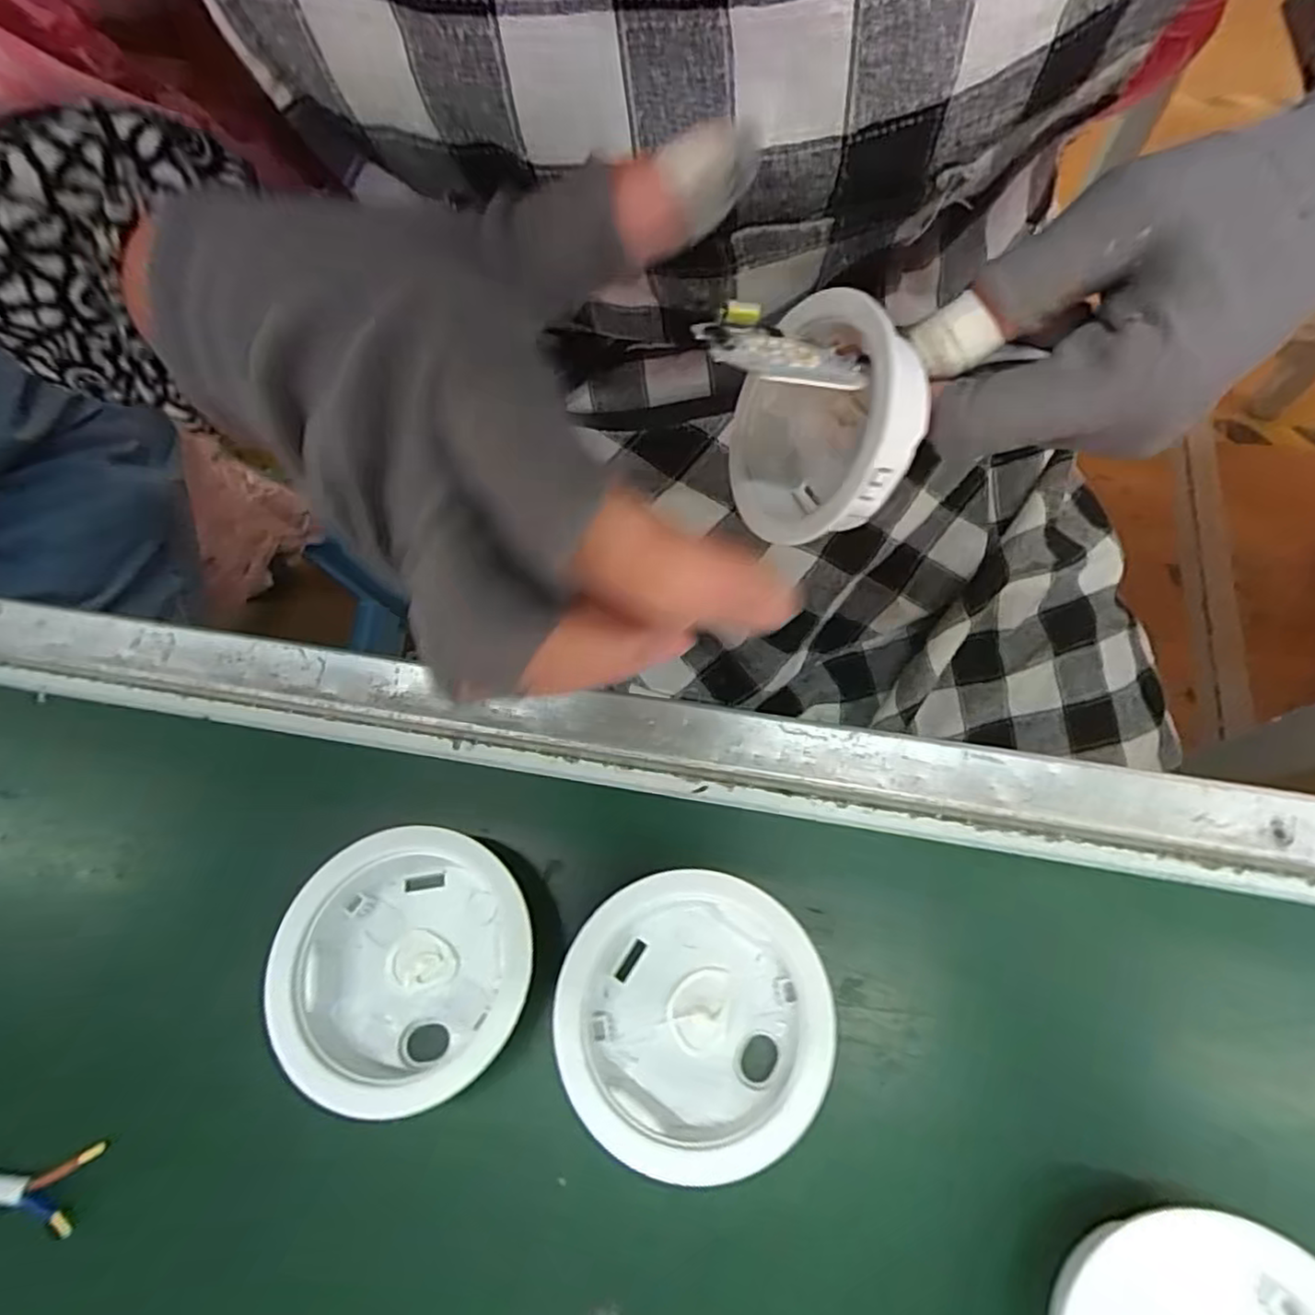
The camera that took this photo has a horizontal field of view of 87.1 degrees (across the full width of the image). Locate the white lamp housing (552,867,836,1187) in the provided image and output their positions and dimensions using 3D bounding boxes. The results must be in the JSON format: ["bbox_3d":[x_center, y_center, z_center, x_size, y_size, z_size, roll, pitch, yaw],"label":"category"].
[{"bbox_3d":[0.009,0.100,0.195,0.070,0.026,0.071,-1,68,2],"label":"white lamp housing"}]

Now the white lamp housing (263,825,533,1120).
[{"bbox_3d":[-0.072,0.089,0.203,0.070,0.024,0.070,10,68,7],"label":"white lamp housing"}]

